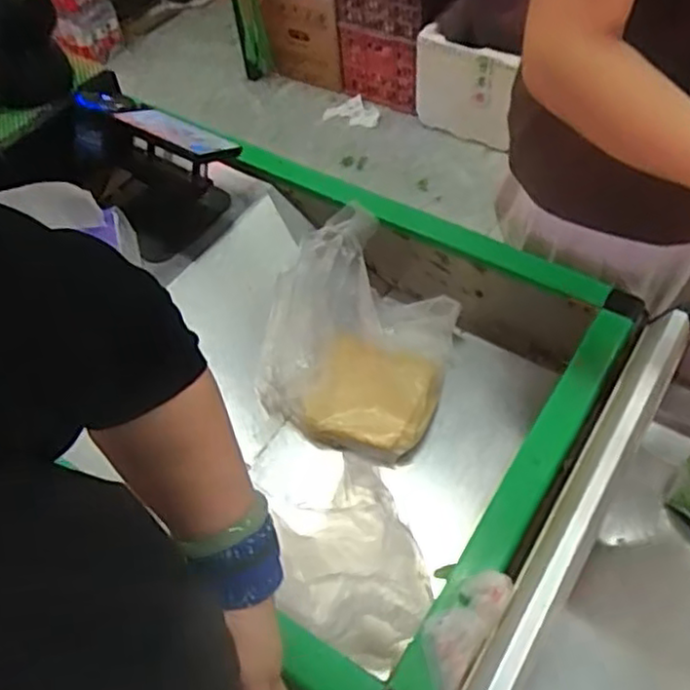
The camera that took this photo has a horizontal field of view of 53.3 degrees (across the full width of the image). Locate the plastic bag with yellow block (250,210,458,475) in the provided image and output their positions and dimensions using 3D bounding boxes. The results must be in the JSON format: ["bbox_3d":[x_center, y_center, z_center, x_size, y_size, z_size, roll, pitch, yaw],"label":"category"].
[{"bbox_3d":[0.014,-0.019,0.834,0.224,0.119,0.266,11,56,13],"label":"plastic bag with yellow block"}]

